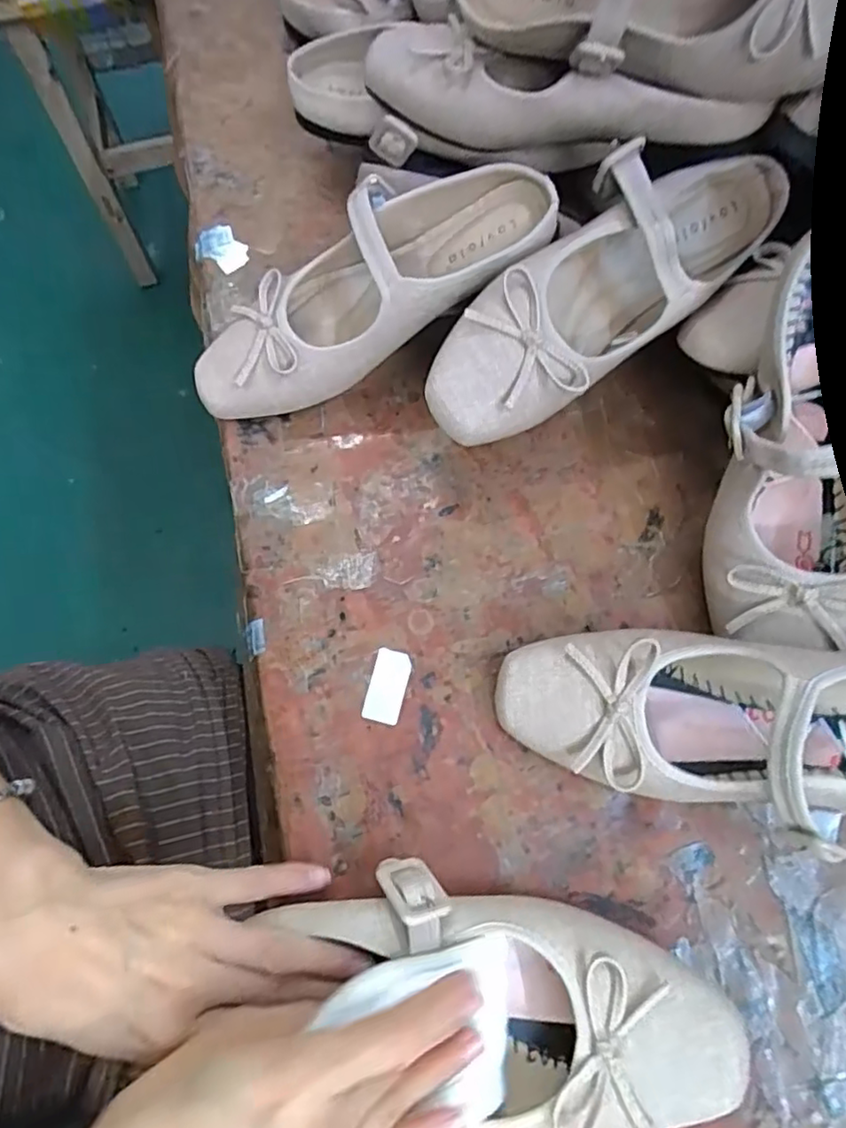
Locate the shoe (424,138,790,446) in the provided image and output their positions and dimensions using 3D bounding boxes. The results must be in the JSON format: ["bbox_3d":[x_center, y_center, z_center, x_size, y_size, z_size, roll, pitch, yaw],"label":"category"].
[{"bbox_3d":[0.105,-0.160,0.352,0.244,0.061,0.082,-40,76,-11],"label":"shoe"}]

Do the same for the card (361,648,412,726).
[{"bbox_3d":[-0.020,0.070,0.360,0.021,0.004,0.041,15,73,-2],"label":"card"}]

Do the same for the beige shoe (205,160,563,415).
[{"bbox_3d":[-0.036,-0.164,0.383,0.237,0.063,0.090,-31,74,7],"label":"beige shoe"}]

